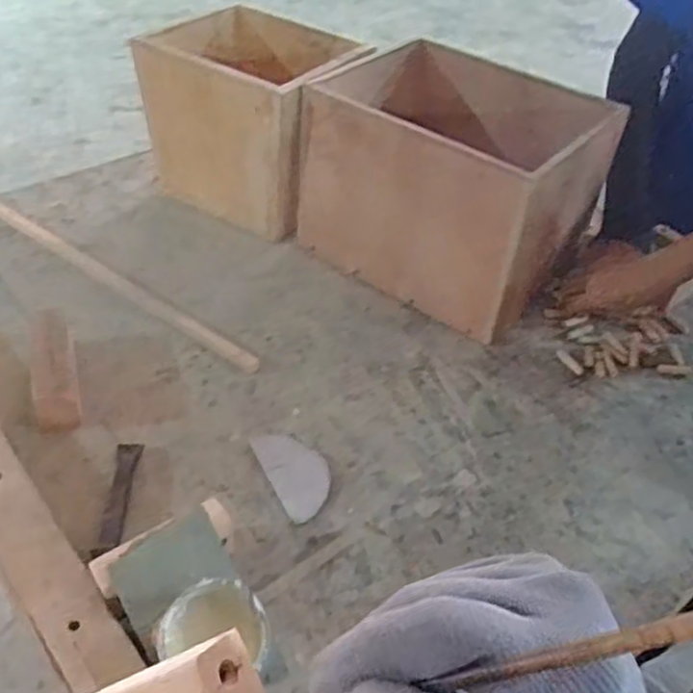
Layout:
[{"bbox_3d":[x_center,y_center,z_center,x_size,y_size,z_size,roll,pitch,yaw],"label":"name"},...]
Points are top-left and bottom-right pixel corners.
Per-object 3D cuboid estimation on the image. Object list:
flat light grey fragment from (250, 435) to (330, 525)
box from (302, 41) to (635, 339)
[{"bbox_3d":[-0.050,0.124,0.730,0.057,0.015,0.107,-17,45,-24],"label":"flat light grey fragment"},{"bbox_3d":[0.129,-0.217,0.956,0.342,0.235,0.266,31,49,25],"label":"box"}]

